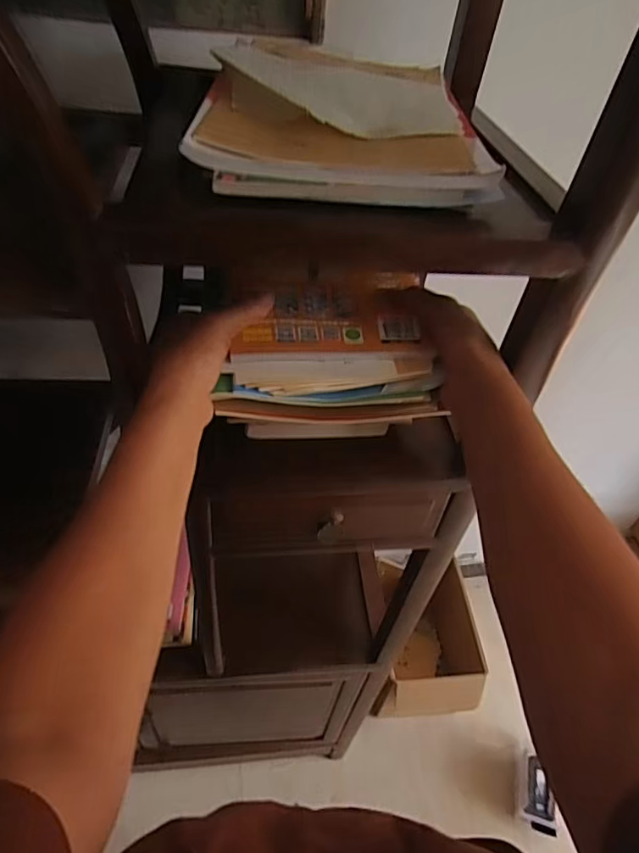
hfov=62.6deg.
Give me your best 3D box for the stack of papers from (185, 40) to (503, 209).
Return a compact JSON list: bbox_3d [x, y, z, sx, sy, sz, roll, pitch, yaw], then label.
[{"bbox_3d":[0.014,-0.258,0.429,0.203,0.030,0.282,2,46,-6],"label":"stack of papers"}]

